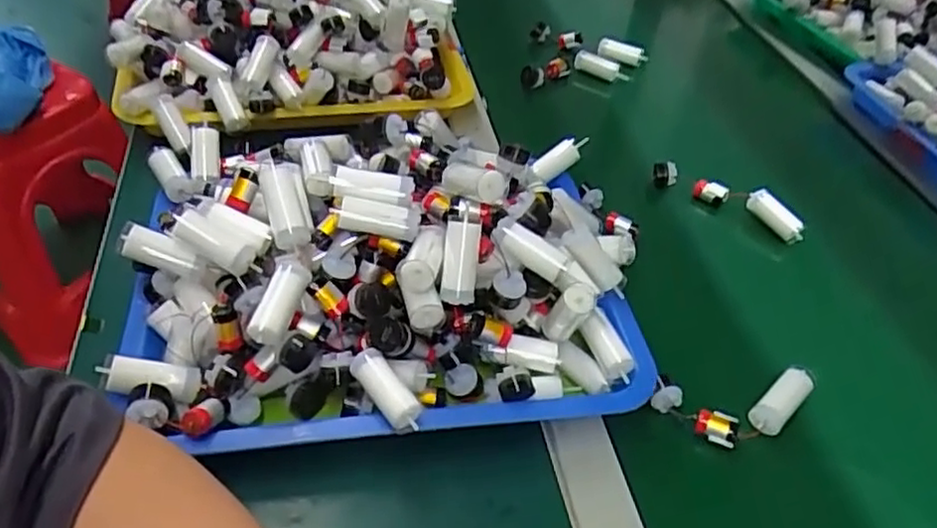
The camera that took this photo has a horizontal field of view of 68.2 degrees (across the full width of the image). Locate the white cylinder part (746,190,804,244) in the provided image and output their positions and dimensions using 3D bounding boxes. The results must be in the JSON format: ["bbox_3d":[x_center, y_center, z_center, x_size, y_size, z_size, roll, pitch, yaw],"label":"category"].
[{"bbox_3d":[0.267,-0.042,0.602,0.017,0.024,0.051,-23,51,-26],"label":"white cylinder part"}]

